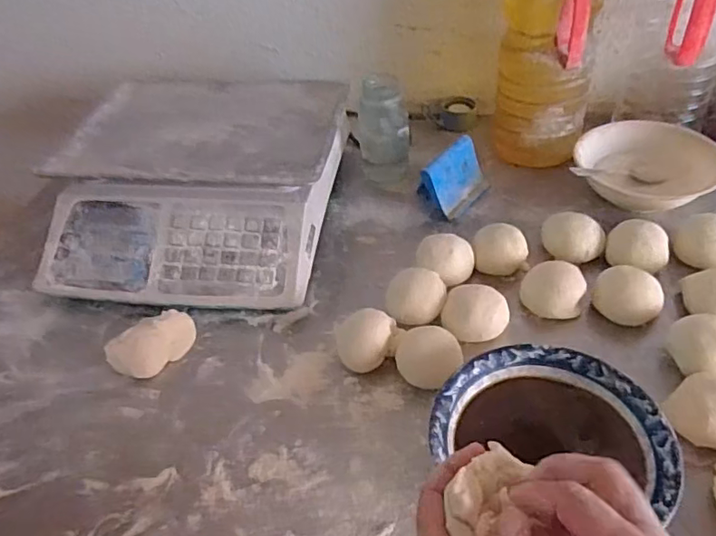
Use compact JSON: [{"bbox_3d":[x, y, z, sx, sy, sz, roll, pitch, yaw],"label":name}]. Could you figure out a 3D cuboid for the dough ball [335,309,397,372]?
[{"bbox_3d":[0.003,0.068,0.542,0.059,0.035,0.053,20,50,25],"label":"dough ball"}]

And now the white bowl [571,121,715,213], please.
[{"bbox_3d":[0.360,-0.136,0.699,0.162,0.047,0.162,-3,44,3],"label":"white bowl"}]

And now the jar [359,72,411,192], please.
[{"bbox_3d":[0.035,-0.178,0.743,0.073,0.137,0.059,-3,44,4],"label":"jar"}]

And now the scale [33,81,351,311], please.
[{"bbox_3d":[-0.202,-0.111,0.699,0.342,0.100,0.346,3,44,10],"label":"scale"}]

